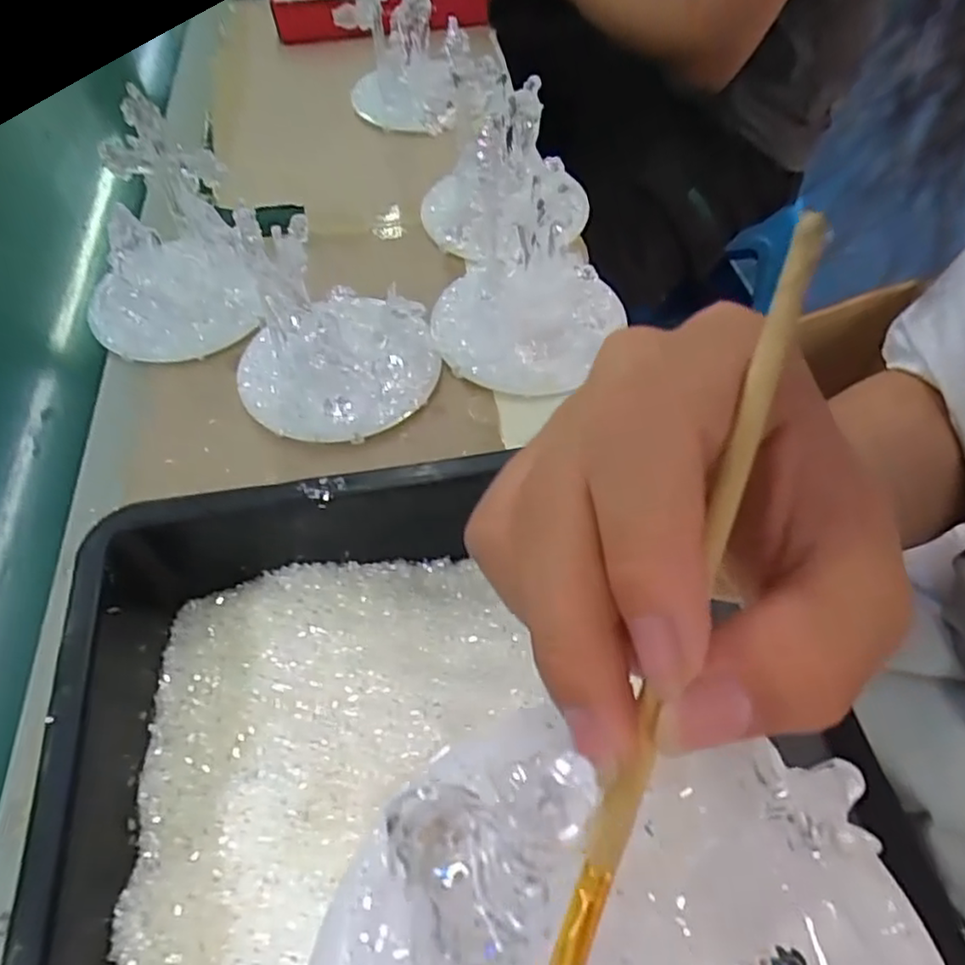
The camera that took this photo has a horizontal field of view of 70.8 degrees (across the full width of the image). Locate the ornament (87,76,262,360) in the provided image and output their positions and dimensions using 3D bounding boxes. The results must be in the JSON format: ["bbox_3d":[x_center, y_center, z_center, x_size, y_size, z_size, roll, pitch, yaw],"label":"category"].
[{"bbox_3d":[-0.214,-0.159,0.443,0.119,0.114,0.108,-26,58,-15],"label":"ornament"}]

